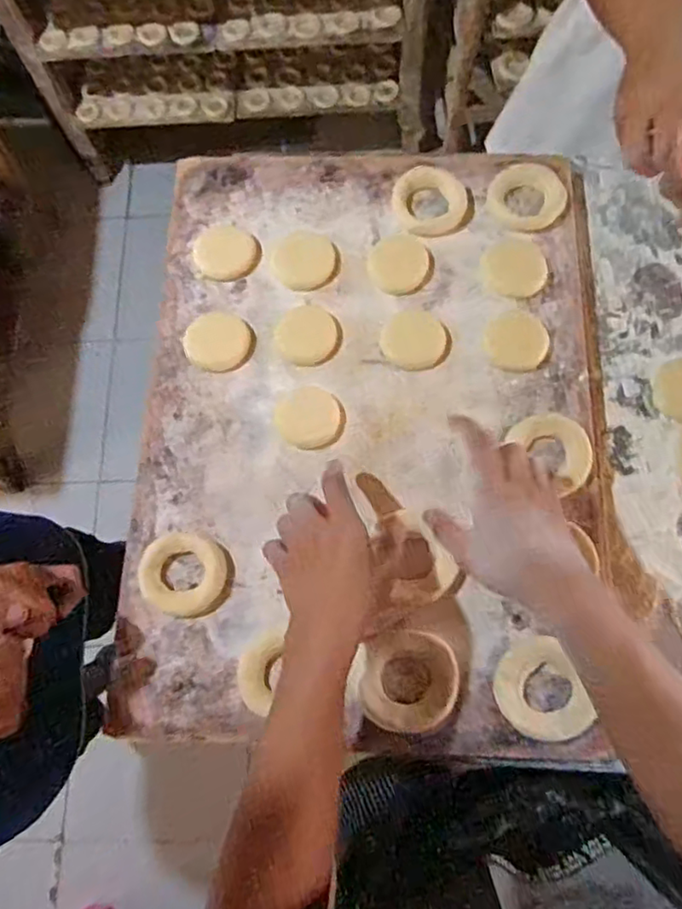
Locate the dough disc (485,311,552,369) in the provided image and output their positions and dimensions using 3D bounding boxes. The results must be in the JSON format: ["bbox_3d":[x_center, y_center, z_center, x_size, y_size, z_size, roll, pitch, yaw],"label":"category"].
[{"bbox_3d":[0.172,-0.112,0.601,0.058,0.004,0.062,-1,74,3],"label":"dough disc"}]

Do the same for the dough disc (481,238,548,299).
[{"bbox_3d":[0.175,-0.189,0.620,0.060,0.007,0.066,-1,74,3],"label":"dough disc"}]

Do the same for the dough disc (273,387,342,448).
[{"bbox_3d":[-0.032,-0.037,0.601,0.060,0.004,0.061,-1,74,3],"label":"dough disc"}]

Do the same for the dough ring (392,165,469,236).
[{"bbox_3d":[0.093,-0.265,0.645,0.077,0.021,0.065,8,74,5],"label":"dough ring"}]

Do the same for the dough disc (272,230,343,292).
[{"bbox_3d":[-0.037,-0.202,0.639,0.072,0.008,0.062,32,78,11],"label":"dough disc"}]

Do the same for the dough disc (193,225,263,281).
[{"bbox_3d":[-0.118,-0.210,0.640,0.067,0.006,0.059,-8,74,1],"label":"dough disc"}]

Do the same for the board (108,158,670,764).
[{"bbox_3d":[0.035,-0.038,0.592,0.445,0.039,0.583,0,74,3],"label":"board"}]

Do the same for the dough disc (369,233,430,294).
[{"bbox_3d":[0.059,-0.195,0.628,0.059,0.007,0.069,15,75,7],"label":"dough disc"}]

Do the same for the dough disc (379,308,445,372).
[{"bbox_3d":[0.072,-0.114,0.605,0.059,0.004,0.062,-1,74,3],"label":"dough disc"}]

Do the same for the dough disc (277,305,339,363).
[{"bbox_3d":[-0.034,-0.118,0.605,0.057,0.005,0.058,-1,74,3],"label":"dough disc"}]

